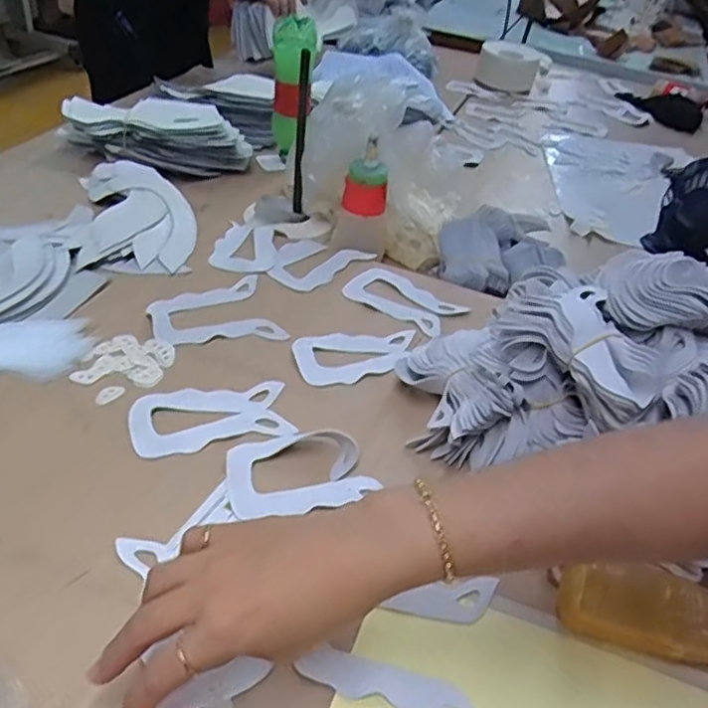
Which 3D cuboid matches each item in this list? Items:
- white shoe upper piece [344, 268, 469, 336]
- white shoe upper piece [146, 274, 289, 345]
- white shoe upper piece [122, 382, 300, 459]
[{"bbox_3d":[0.054,-0.061,0.698,0.122,0.006,0.072,27,43,20],"label":"white shoe upper piece"},{"bbox_3d":[-0.139,-0.041,0.642,0.116,0.010,0.106,-9,44,-24],"label":"white shoe upper piece"},{"bbox_3d":[-0.118,0.052,0.533,0.127,0.005,0.068,-7,42,-16],"label":"white shoe upper piece"}]

